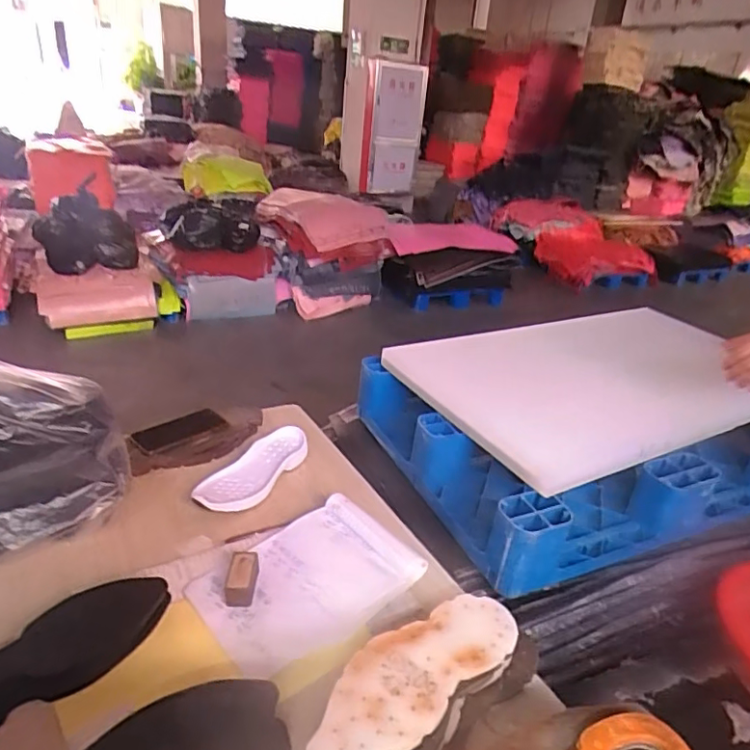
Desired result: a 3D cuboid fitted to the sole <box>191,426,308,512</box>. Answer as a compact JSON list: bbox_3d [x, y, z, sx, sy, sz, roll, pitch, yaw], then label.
[{"bbox_3d":[-0.210,0.160,0.975,0.098,0.030,0.236,17,29,21],"label":"sole"}]

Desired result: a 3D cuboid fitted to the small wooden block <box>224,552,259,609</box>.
[{"bbox_3d":[-0.184,0.277,0.778,0.039,0.040,0.076,4,27,-5],"label":"small wooden block"}]

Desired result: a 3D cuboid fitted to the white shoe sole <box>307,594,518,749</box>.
[{"bbox_3d":[0.041,0.308,0.584,0.265,0.012,0.100,-19,36,-41],"label":"white shoe sole"}]

